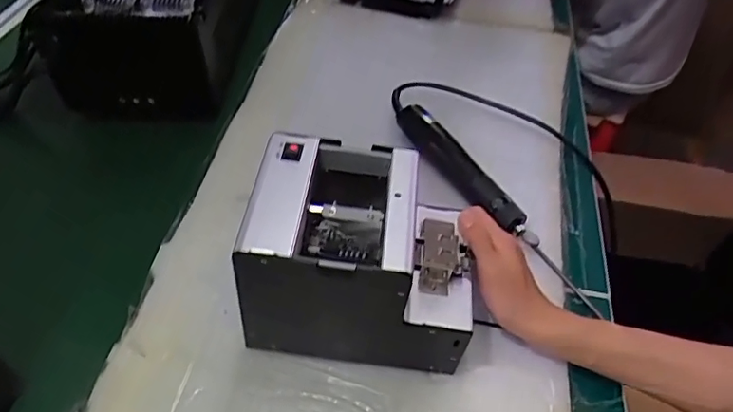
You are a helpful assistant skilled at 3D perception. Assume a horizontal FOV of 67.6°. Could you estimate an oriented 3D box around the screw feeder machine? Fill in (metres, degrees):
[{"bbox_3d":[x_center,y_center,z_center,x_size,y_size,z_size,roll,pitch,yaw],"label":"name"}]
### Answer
[{"bbox_3d":[0.000,0.040,0.454,0.170,0.139,0.122,8,48,0],"label":"screw feeder machine"}]

